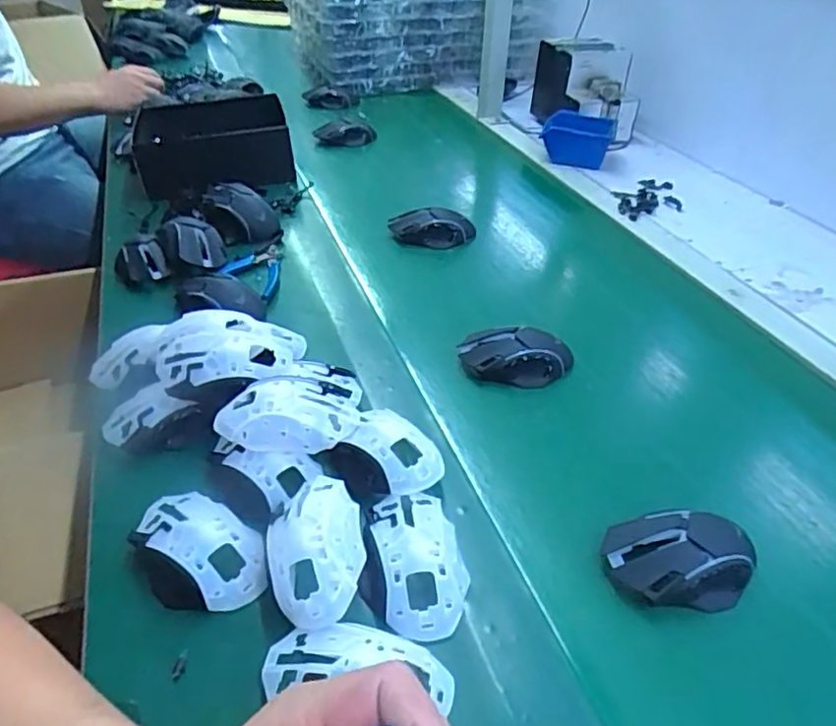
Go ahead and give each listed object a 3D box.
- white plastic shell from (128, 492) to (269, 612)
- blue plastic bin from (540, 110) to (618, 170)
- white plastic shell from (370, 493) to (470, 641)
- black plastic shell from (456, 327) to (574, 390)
[{"bbox_3d":[-0.162,0.135,0.463,0.075,0.033,0.112,-29,48,-32],"label":"white plastic shell"},{"bbox_3d":[0.276,-0.381,1.073,0.120,0.060,0.116,15,41,17],"label":"blue plastic bin"},{"bbox_3d":[0.001,0.140,0.450,0.059,0.032,0.114,-7,39,-9],"label":"white plastic shell"},{"bbox_3d":[0.099,-0.006,0.635,0.112,0.036,0.050,1,39,1],"label":"black plastic shell"}]

